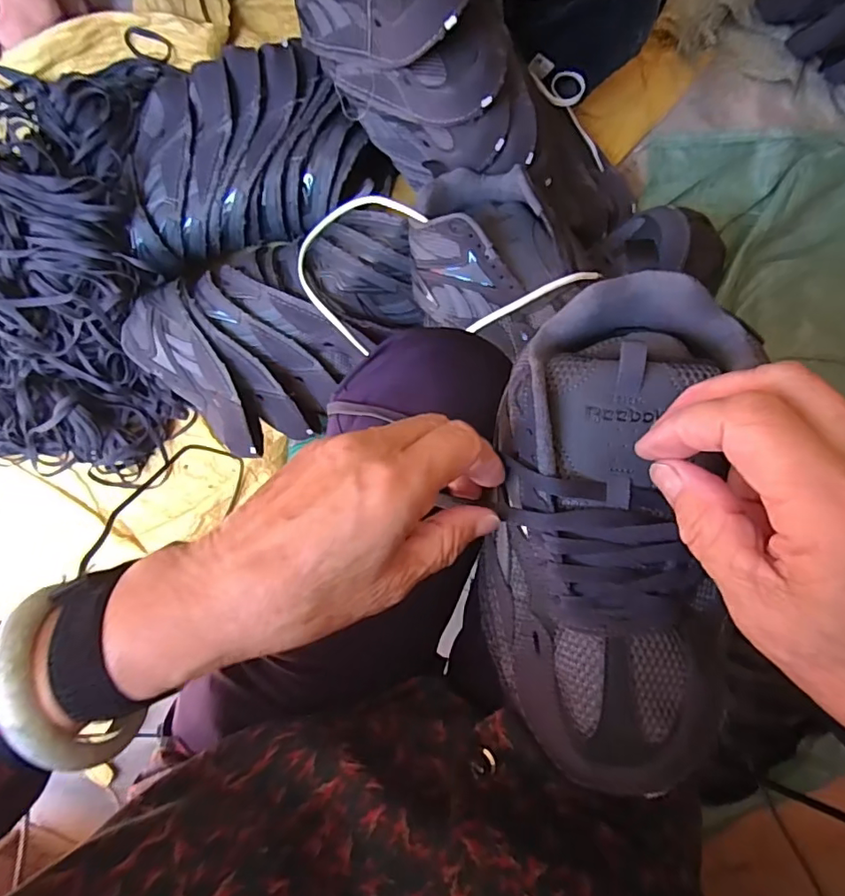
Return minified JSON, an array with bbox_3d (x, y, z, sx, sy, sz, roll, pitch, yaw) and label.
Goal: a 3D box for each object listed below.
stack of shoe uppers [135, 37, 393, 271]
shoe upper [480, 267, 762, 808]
[{"bbox_3d":[-0.199,-0.334,0.655,0.290,0.130,0.191,-19,92,0],"label":"stack of shoe uppers"},{"bbox_3d":[0.091,0.035,0.265,0.111,0.074,0.233,4,89,0],"label":"shoe upper"}]

